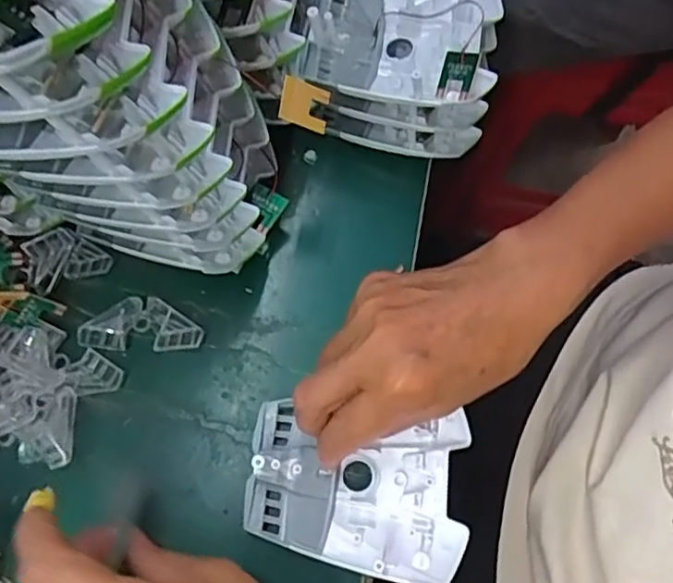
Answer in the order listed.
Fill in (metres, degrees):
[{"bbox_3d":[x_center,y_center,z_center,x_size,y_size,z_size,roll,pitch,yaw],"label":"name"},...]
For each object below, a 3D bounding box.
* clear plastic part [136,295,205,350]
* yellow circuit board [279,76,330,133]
[{"bbox_3d":[-0.096,0.023,0.359,0.038,0.008,0.023,33,71,9],"label":"clear plastic part"},{"bbox_3d":[-0.016,-0.097,0.326,0.025,0.007,0.024,14,78,-21],"label":"yellow circuit board"}]

